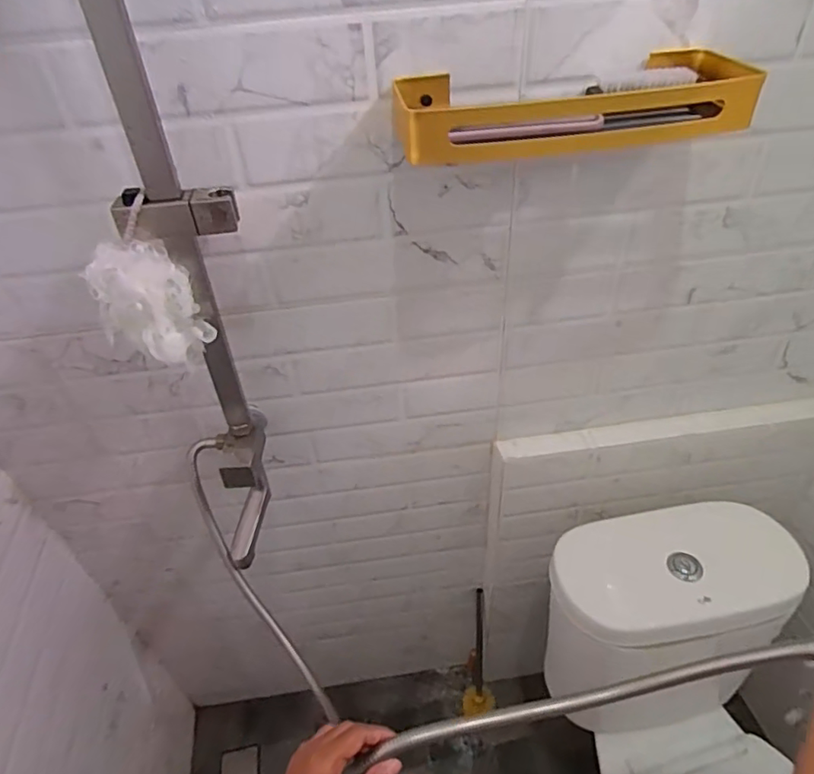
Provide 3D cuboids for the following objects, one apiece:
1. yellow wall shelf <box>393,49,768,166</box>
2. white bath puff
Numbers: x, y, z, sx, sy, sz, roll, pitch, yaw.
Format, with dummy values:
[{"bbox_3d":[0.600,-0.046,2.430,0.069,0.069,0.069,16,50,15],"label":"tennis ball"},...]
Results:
[{"bbox_3d":[0.150,-0.266,0.519,0.320,0.051,0.130,-9,41,-5],"label":"yellow wall shelf"},{"bbox_3d":[-0.273,-0.086,0.577,0.093,0.131,0.072,-30,47,-27],"label":"white bath puff"}]

